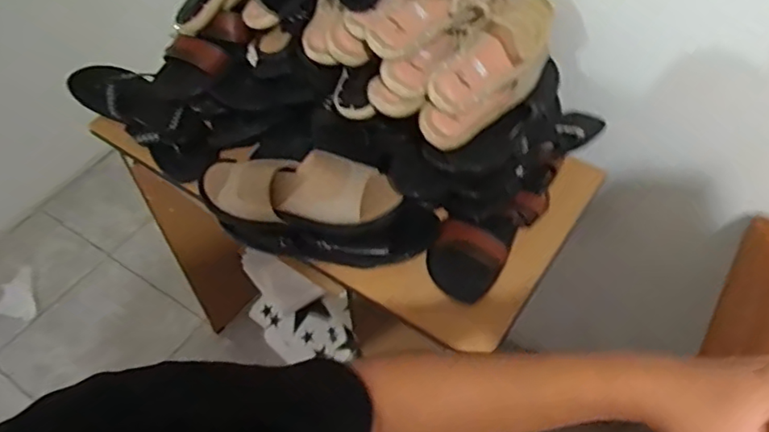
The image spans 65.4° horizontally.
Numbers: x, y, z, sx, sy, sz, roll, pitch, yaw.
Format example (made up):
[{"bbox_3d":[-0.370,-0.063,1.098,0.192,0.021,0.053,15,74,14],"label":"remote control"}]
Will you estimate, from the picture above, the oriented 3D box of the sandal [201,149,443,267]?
[{"bbox_3d":[-0.098,-0.012,0.854,0.334,0.111,0.115,8,53,9],"label":"sandal"}]

